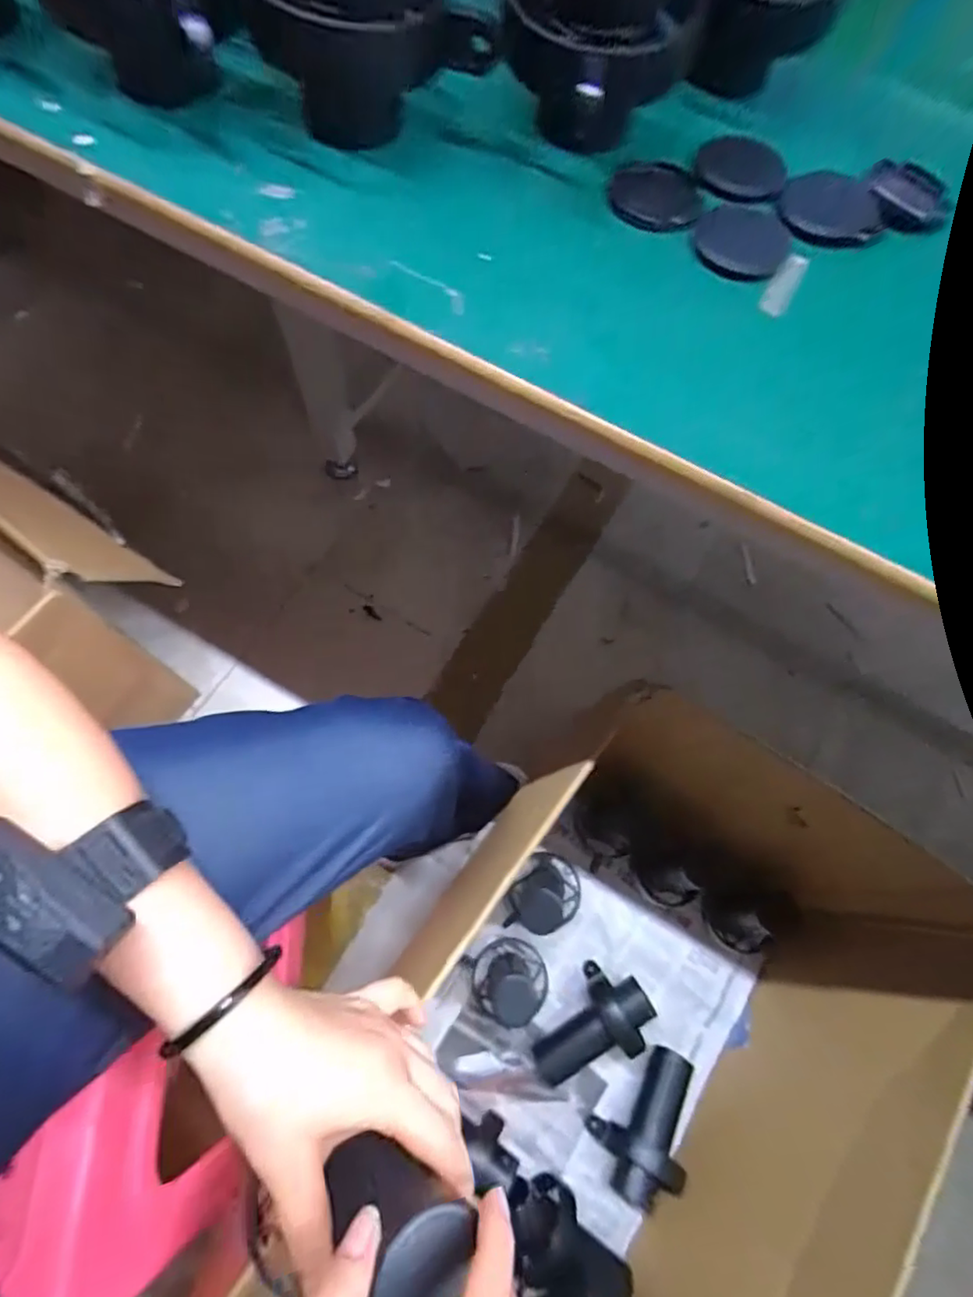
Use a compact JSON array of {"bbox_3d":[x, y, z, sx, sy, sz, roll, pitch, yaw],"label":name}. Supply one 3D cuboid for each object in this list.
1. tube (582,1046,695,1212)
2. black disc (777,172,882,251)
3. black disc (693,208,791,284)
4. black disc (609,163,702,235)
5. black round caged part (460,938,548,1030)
[{"bbox_3d":[0.207,0.585,0.732,0.101,0.080,0.160,36,71,11],"label":"tube"},{"bbox_3d":[0.190,-0.245,0.331,0.055,0.006,0.056,1,68,-3],"label":"black disc"},{"bbox_3d":[0.132,-0.211,0.307,0.047,0.006,0.053,23,69,6],"label":"black disc"},{"bbox_3d":[0.090,-0.243,0.320,0.049,0.007,0.052,18,68,4],"label":"black disc"},{"bbox_3d":[0.032,0.427,0.749,0.099,0.164,0.103,1,68,-3],"label":"black round caged part"}]

